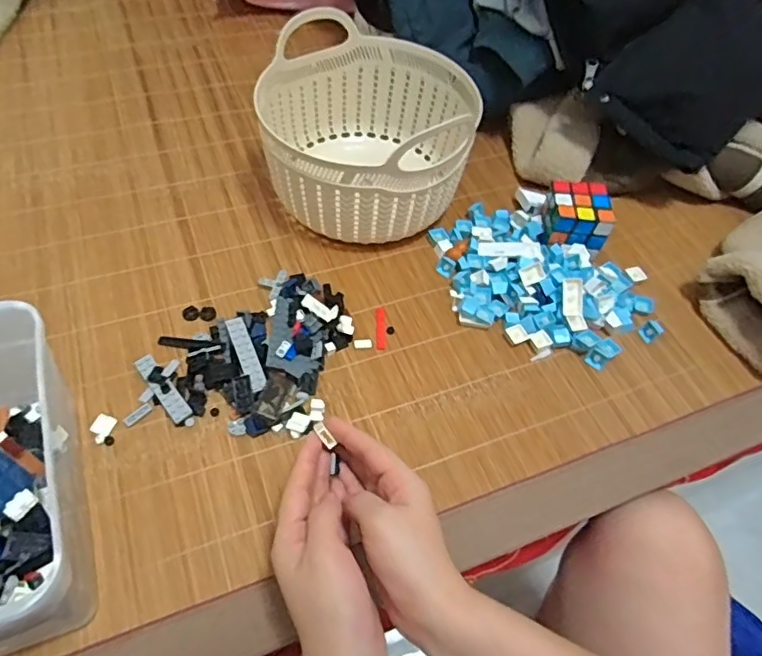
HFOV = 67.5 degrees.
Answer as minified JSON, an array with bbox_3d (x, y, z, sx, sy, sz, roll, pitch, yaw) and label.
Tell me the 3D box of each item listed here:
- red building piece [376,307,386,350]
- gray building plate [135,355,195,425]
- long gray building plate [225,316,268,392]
[{"bbox_3d":[0.000,-0.001,0.551,0.009,0.004,0.047,2,55,-4],"label":"red building piece"},{"bbox_3d":[-0.188,0.051,0.491,0.018,0.006,0.076,-34,67,-21],"label":"gray building plate"},{"bbox_3d":[-0.120,0.023,0.514,0.017,0.007,0.079,-19,59,-17],"label":"long gray building plate"}]

